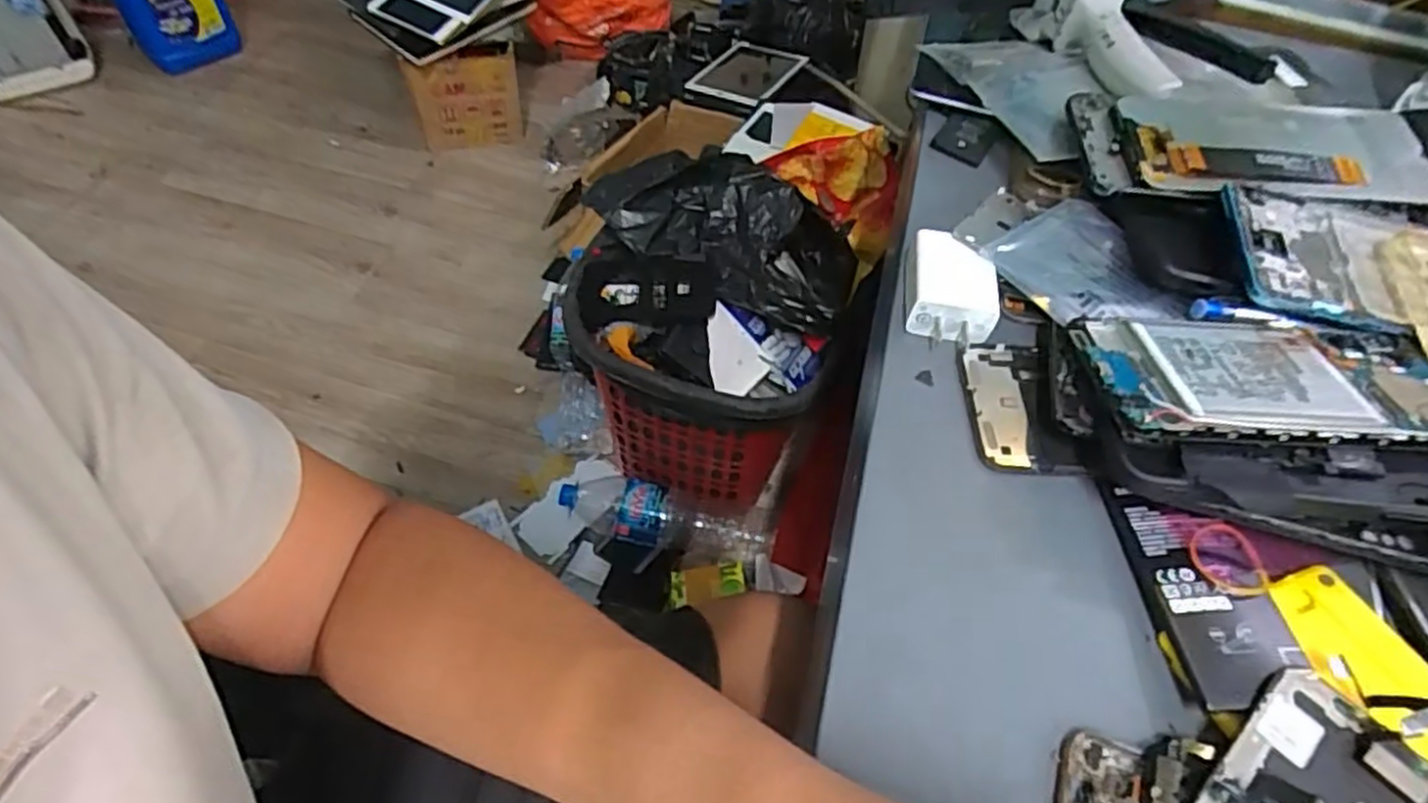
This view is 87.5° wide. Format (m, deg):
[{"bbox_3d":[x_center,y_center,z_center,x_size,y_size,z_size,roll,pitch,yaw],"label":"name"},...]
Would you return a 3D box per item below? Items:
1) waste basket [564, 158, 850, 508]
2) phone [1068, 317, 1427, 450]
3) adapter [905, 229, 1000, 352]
[{"bbox_3d":[-0.006,-0.067,0.964,0.301,0.385,0.292,2,54,-3],"label":"waste basket"},{"bbox_3d":[0.236,-0.012,0.311,0.153,0.015,0.071,4,54,-2],"label":"phone"},{"bbox_3d":[0.117,-0.055,0.371,0.043,0.028,0.051,13,54,4],"label":"adapter"}]

